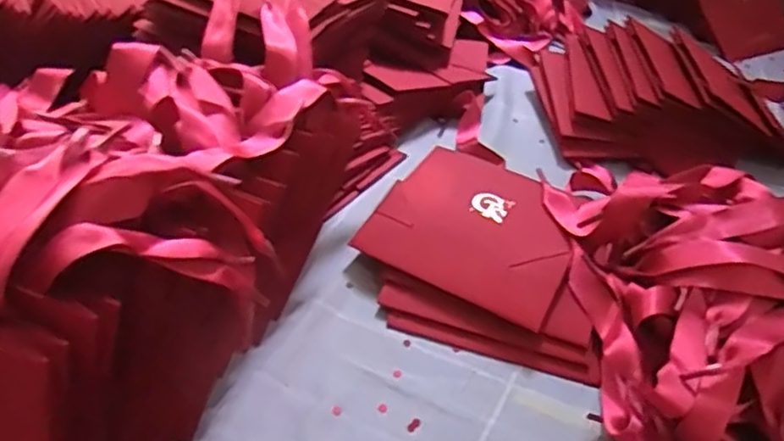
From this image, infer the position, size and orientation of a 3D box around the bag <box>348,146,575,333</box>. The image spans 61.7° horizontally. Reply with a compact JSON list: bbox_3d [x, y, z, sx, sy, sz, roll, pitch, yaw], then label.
[{"bbox_3d":[0.064,0.002,0.472,0.135,0.013,0.132,23,46,19],"label":"bag"}]

